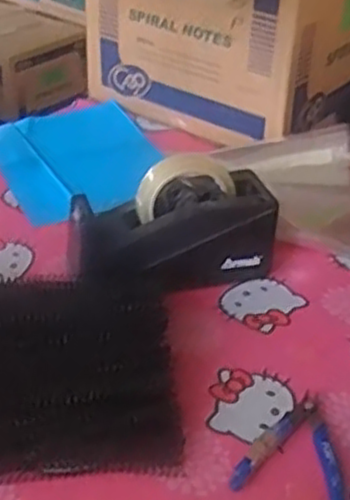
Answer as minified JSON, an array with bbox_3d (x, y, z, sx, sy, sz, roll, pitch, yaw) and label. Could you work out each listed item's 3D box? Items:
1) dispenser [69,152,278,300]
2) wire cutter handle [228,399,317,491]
[{"bbox_3d":[-0.004,-0.019,0.724,0.205,0.101,0.093,-11,35,-21],"label":"dispenser"},{"bbox_3d":[0.077,0.149,0.581,0.015,0.012,0.114,26,39,32],"label":"wire cutter handle"}]

